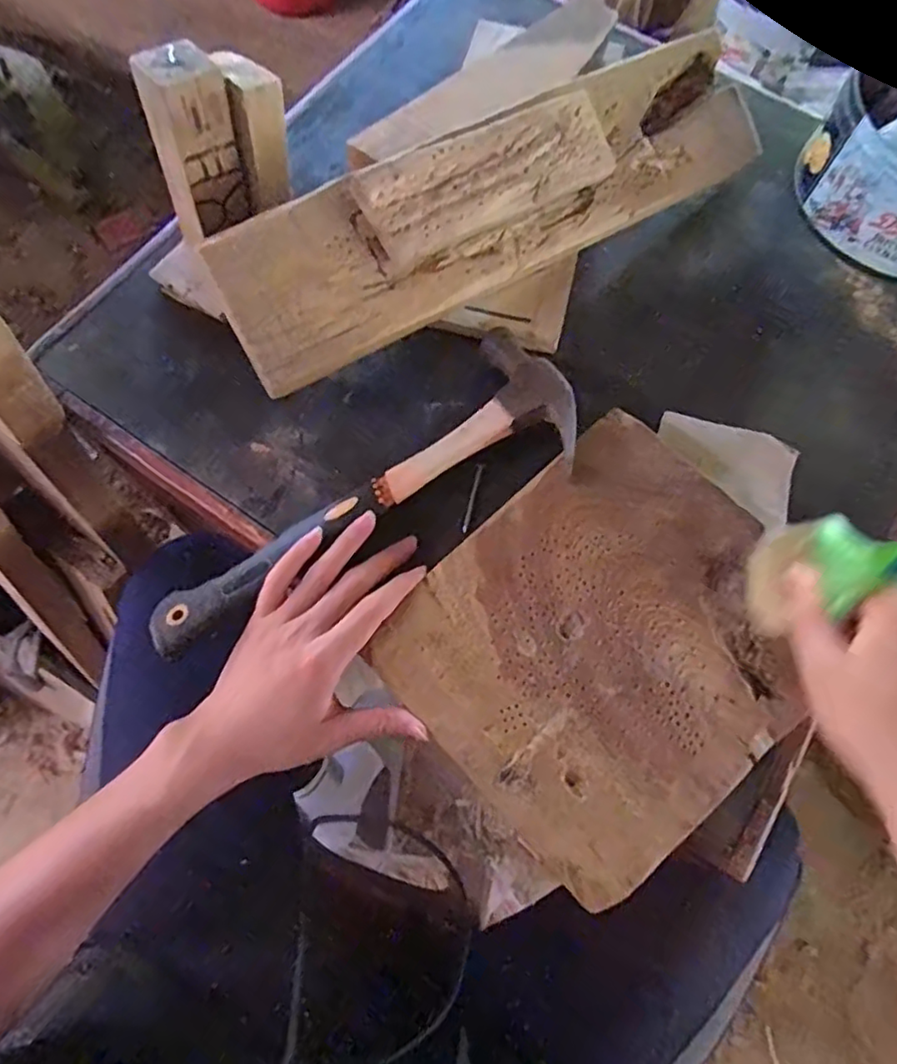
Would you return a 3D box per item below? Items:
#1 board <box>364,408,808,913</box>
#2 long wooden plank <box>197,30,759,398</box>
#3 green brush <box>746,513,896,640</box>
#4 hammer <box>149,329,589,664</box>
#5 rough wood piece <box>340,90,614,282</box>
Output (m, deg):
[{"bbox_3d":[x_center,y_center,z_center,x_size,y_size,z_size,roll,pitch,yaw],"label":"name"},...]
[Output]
[{"bbox_3d":[0.106,0.067,0.405,0.253,0.010,0.217,-41,76,-14],"label":"board"},{"bbox_3d":[0.040,-0.242,0.468,0.437,0.032,0.102,-30,101,-12],"label":"long wooden plank"},{"bbox_3d":[0.213,0.019,0.320,0.027,0.196,0.060,-14,83,-6],"label":"green brush"},{"bbox_3d":[-0.060,-0.022,0.441,0.327,0.034,0.109,-34,75,-7],"label":"hammer"},{"bbox_3d":[0.028,-0.249,0.439,0.188,0.020,0.063,-29,115,-12],"label":"rough wood piece"}]

